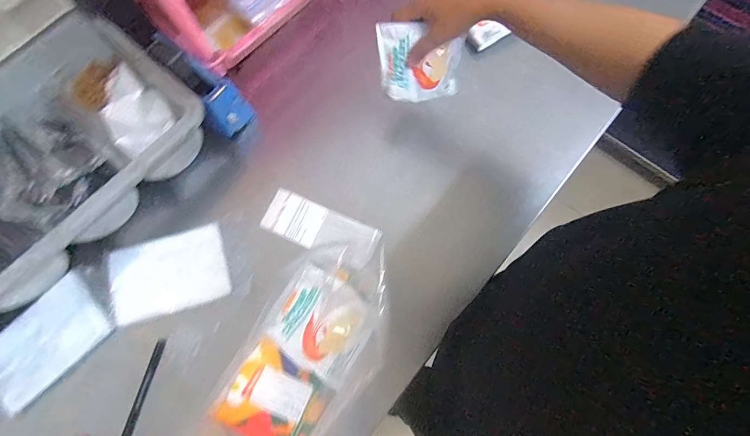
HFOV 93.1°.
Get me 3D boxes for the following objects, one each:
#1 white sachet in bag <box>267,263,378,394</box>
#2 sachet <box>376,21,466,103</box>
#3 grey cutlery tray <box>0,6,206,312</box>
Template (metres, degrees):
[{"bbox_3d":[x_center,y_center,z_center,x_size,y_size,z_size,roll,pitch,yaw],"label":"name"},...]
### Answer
[{"bbox_3d":[-0.056,0.114,0.387,0.098,0.022,0.092,30,77,10],"label":"white sachet in bag"},{"bbox_3d":[0.057,-0.199,0.460,0.102,0.093,0.018,4,38,7],"label":"sachet"},{"bbox_3d":[-0.484,-0.045,0.472,0.269,0.103,0.482,41,79,12],"label":"grey cutlery tray"}]

